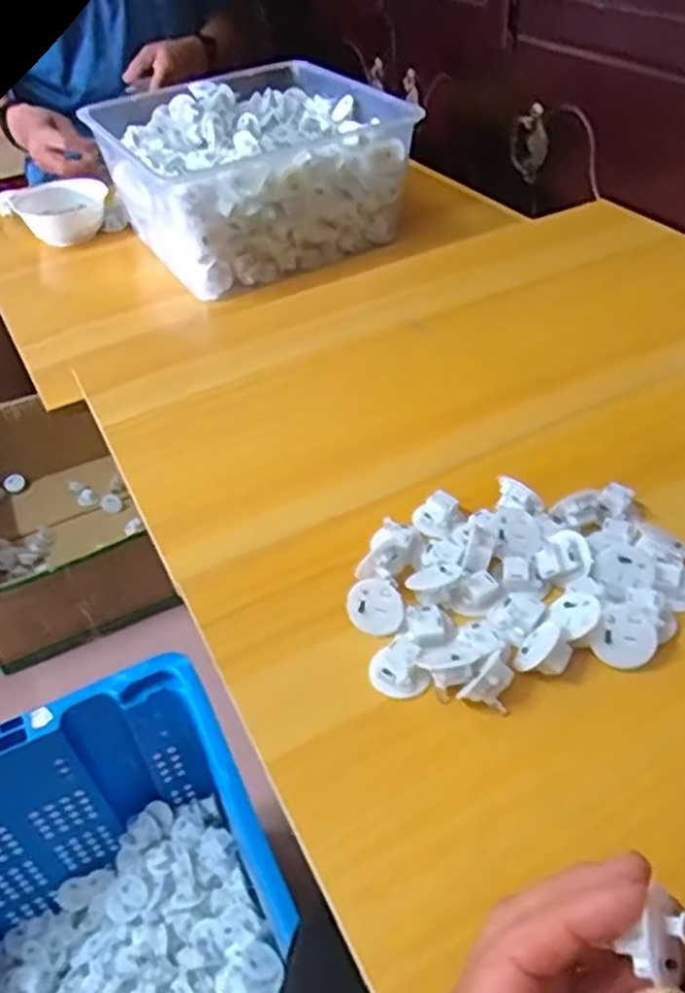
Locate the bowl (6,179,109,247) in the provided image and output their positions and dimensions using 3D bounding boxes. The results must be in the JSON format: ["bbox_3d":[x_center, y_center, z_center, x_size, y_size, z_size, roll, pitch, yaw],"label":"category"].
[{"bbox_3d":[-0.357,-0.368,0.988,0.108,0.047,0.119,-23,46,-18],"label":"bowl"}]

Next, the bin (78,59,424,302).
[{"bbox_3d":[-0.107,-0.384,0.913,0.288,0.134,0.295,-24,46,-18],"label":"bin"}]

